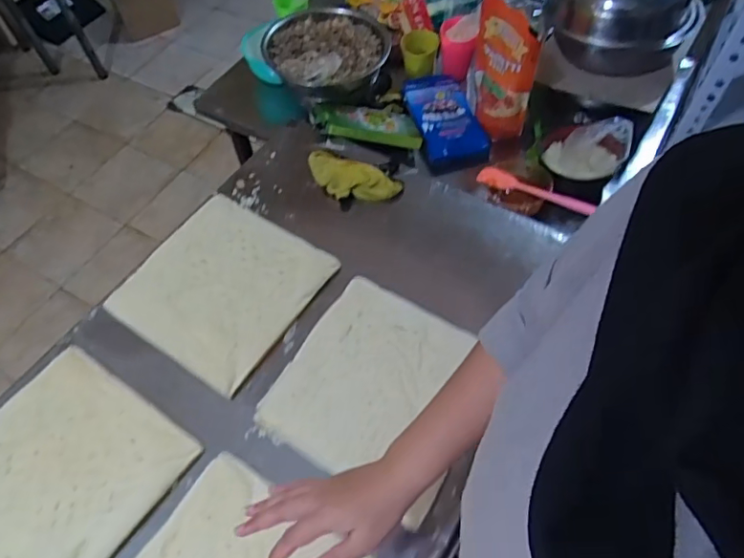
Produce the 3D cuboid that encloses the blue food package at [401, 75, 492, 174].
[{"bbox_3d":[0.140,-0.315,1.084,0.130,0.056,0.227,-14,57,-6],"label":"blue food package"}]

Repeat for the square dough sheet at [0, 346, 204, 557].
[{"bbox_3d":[-0.388,0.233,0.672,0.250,0.024,0.247,29,62,19],"label":"square dough sheet"}]

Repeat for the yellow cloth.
[{"bbox_3d":[-0.036,-0.161,0.905,0.163,0.037,0.068,24,61,18],"label":"yellow cloth"}]

